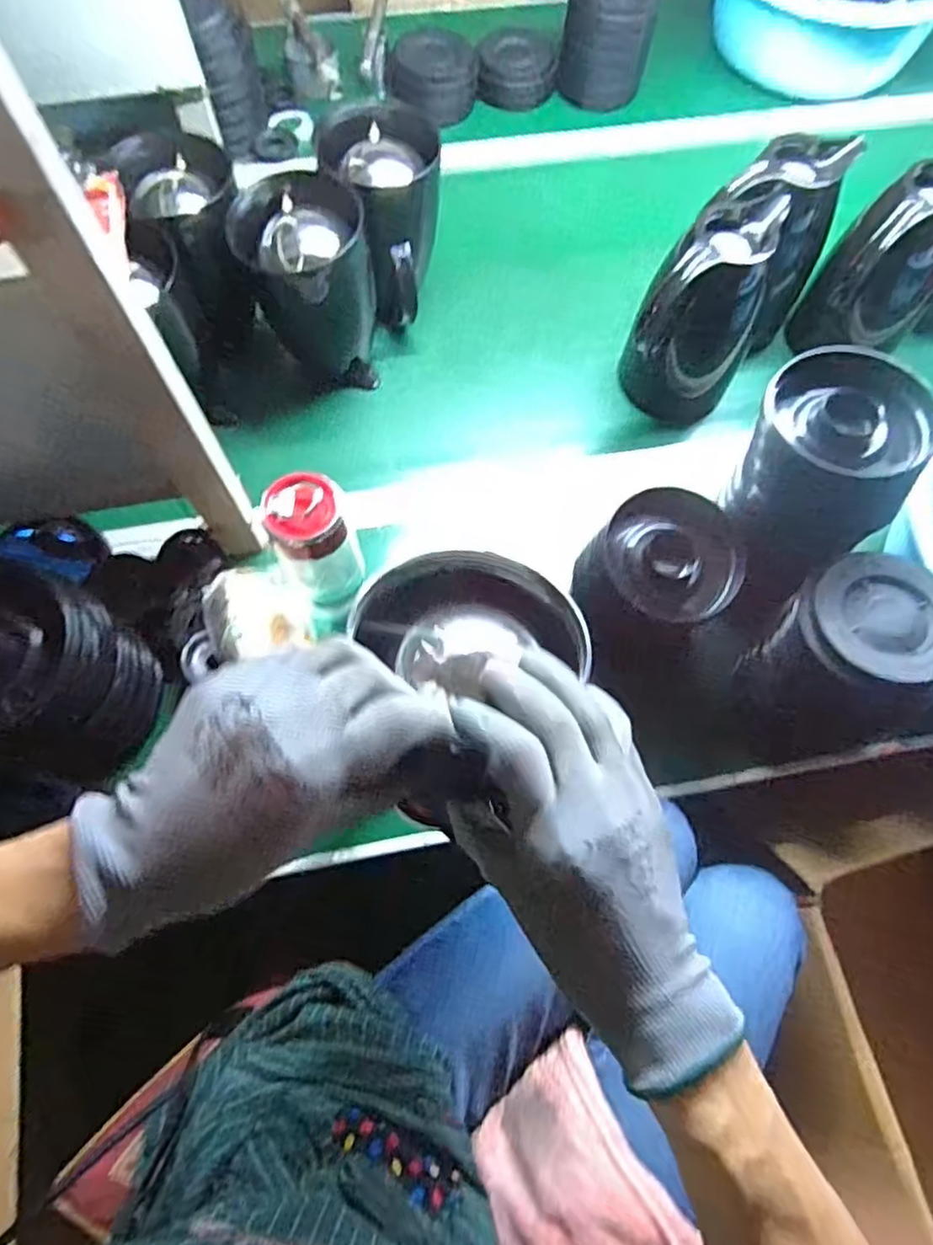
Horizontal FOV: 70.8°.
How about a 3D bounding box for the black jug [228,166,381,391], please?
[{"bbox_3d":[-0.168,-0.366,0.719,0.129,0.174,0.121,-12,69,-5],"label":"black jug"}]

